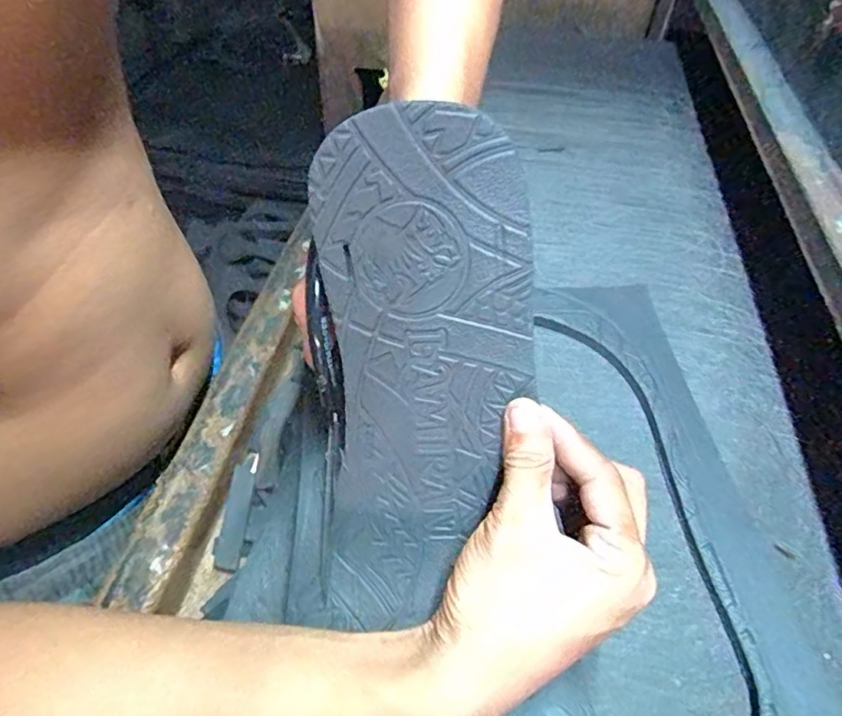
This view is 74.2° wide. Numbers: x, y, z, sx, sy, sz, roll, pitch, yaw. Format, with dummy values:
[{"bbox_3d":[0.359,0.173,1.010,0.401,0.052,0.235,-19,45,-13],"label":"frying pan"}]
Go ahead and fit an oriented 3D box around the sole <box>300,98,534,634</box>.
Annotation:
[{"bbox_3d":[-0.002,0.018,0.253,0.094,0.234,0.024,5,20,2],"label":"sole"}]

